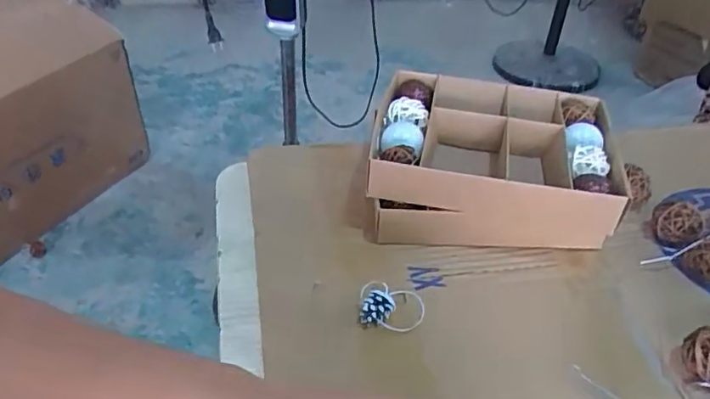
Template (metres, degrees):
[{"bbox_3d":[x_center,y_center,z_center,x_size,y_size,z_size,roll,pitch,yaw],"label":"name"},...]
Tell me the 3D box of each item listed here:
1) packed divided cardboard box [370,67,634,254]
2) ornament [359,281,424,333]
[{"bbox_3d":[0.124,-0.032,0.532,0.200,0.088,0.161,8,40,6],"label":"packed divided cardboard box"},{"bbox_3d":[0.028,0.079,0.431,0.049,0.020,0.037,7,40,5],"label":"ornament"}]

